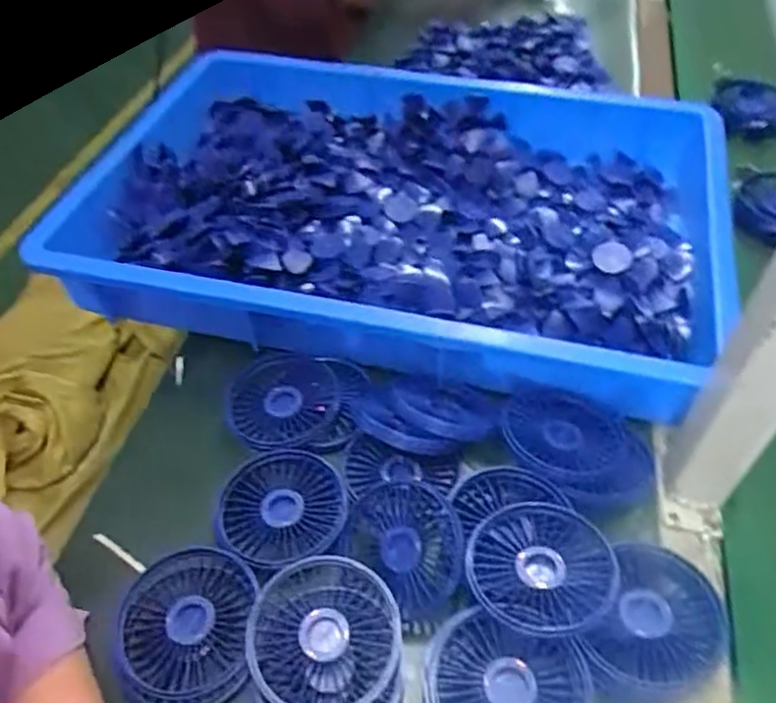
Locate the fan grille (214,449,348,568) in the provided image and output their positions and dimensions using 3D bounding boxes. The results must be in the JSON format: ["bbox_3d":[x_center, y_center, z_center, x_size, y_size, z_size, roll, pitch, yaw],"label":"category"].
[{"bbox_3d":[-0.077,0.110,0.489,0.090,0.014,0.087,1,49,-1],"label":"fan grille"}]

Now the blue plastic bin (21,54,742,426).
[{"bbox_3d":[-0.002,-0.143,0.618,0.525,0.089,0.362,12,50,9],"label":"blue plastic bin"}]

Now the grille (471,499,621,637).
[{"bbox_3d":[0.097,0.133,0.426,0.085,0.017,0.087,1,49,-1],"label":"grille"}]

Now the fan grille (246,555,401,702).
[{"bbox_3d":[-0.039,0.172,0.412,0.089,0.009,0.087,-6,63,-2],"label":"fan grille"}]

